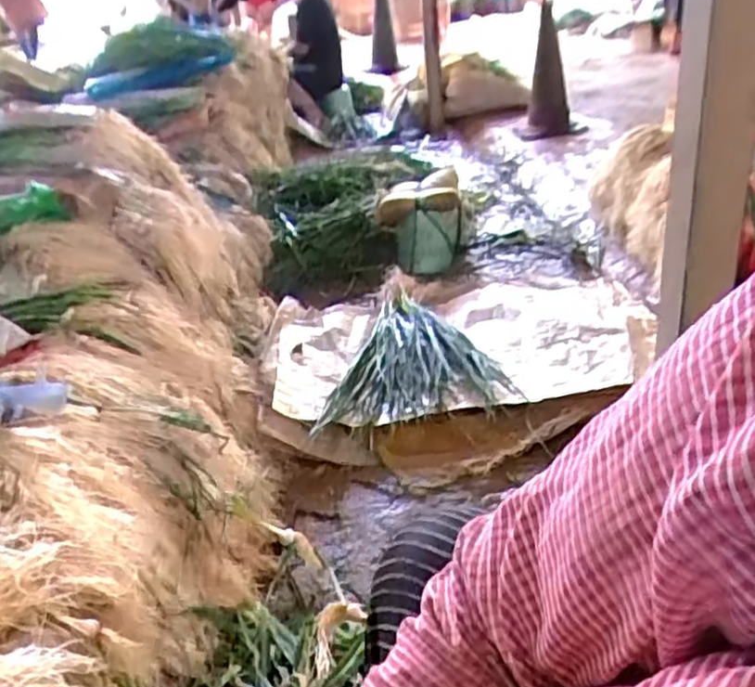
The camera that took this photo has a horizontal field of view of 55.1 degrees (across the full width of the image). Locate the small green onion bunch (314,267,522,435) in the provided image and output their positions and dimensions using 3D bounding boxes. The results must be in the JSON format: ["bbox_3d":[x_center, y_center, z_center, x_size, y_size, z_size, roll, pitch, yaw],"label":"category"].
[{"bbox_3d":[0.044,0.001,1.659,0.407,0.139,0.506,-9,27,-6],"label":"small green onion bunch"}]

